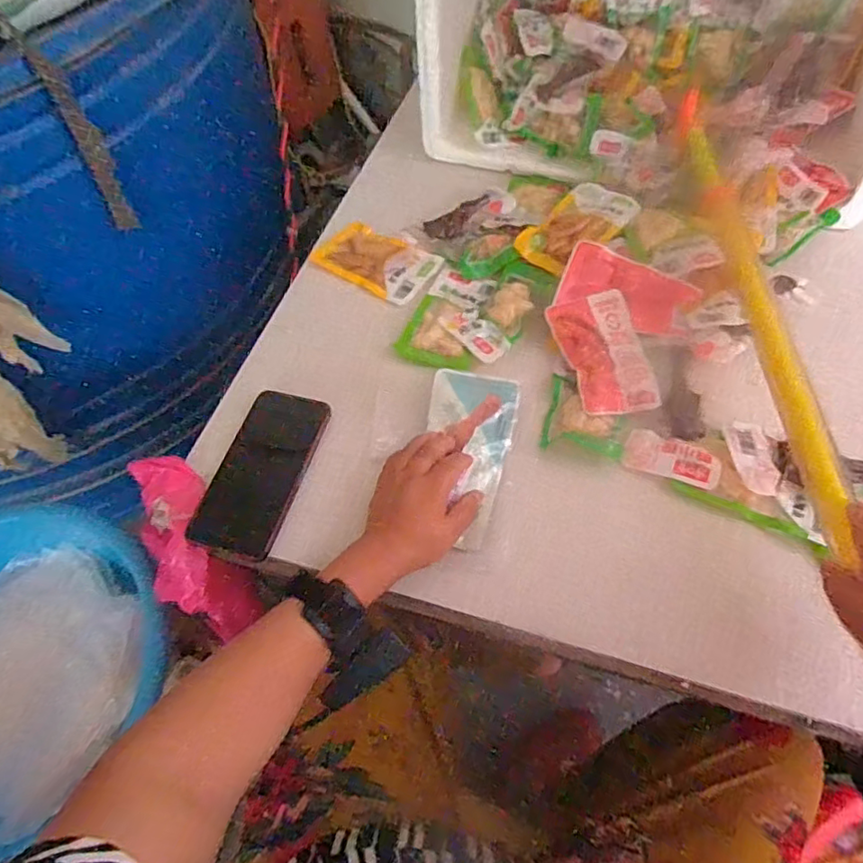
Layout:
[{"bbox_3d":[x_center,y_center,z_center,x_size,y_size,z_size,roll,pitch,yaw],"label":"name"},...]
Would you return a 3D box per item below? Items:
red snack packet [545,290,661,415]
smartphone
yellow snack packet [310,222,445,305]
[{"bbox_3d":[0.168,-0.074,0.572,0.076,0.025,0.133,-11,59,-4],"label":"red snack packet"},{"bbox_3d":[-0.154,0.035,0.538,0.078,0.007,0.161,13,60,11],"label":"smartphone"},{"bbox_3d":[-0.064,-0.199,0.684,0.136,0.010,0.079,29,64,19],"label":"yellow snack packet"}]

